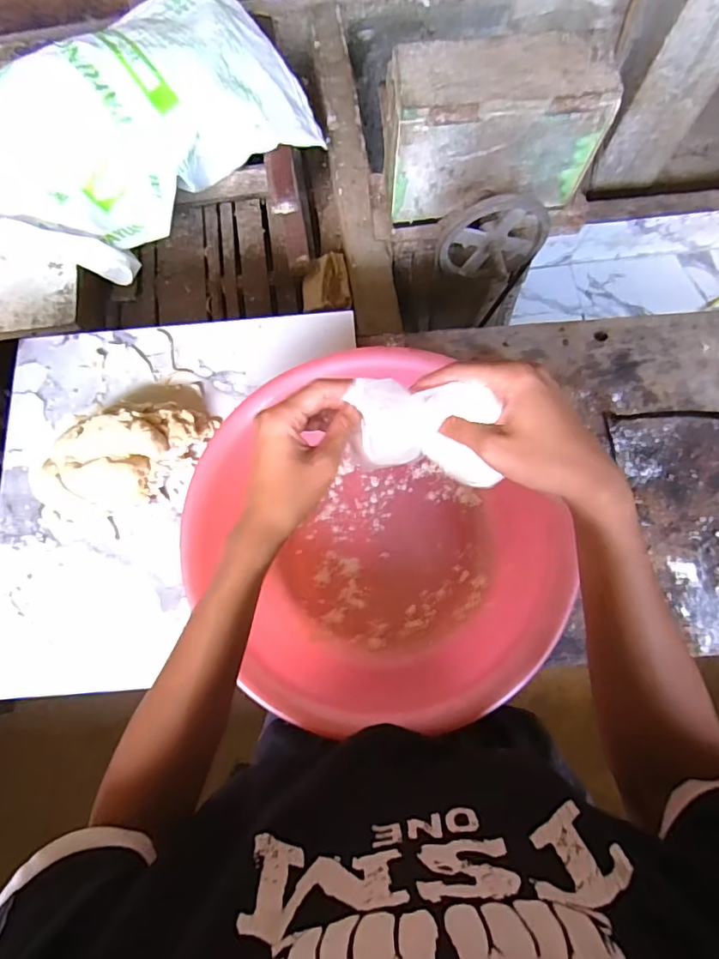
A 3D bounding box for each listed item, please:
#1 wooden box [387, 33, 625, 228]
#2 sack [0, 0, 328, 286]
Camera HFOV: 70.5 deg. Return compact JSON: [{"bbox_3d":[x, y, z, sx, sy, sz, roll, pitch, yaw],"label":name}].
[{"bbox_3d":[0.222,-0.598,0.881,0.335,0.224,0.136,-9,76,-3],"label":"wooden box"},{"bbox_3d":[-0.441,-0.685,0.978,0.662,0.179,0.408,-41,80,-10],"label":"sack"}]

